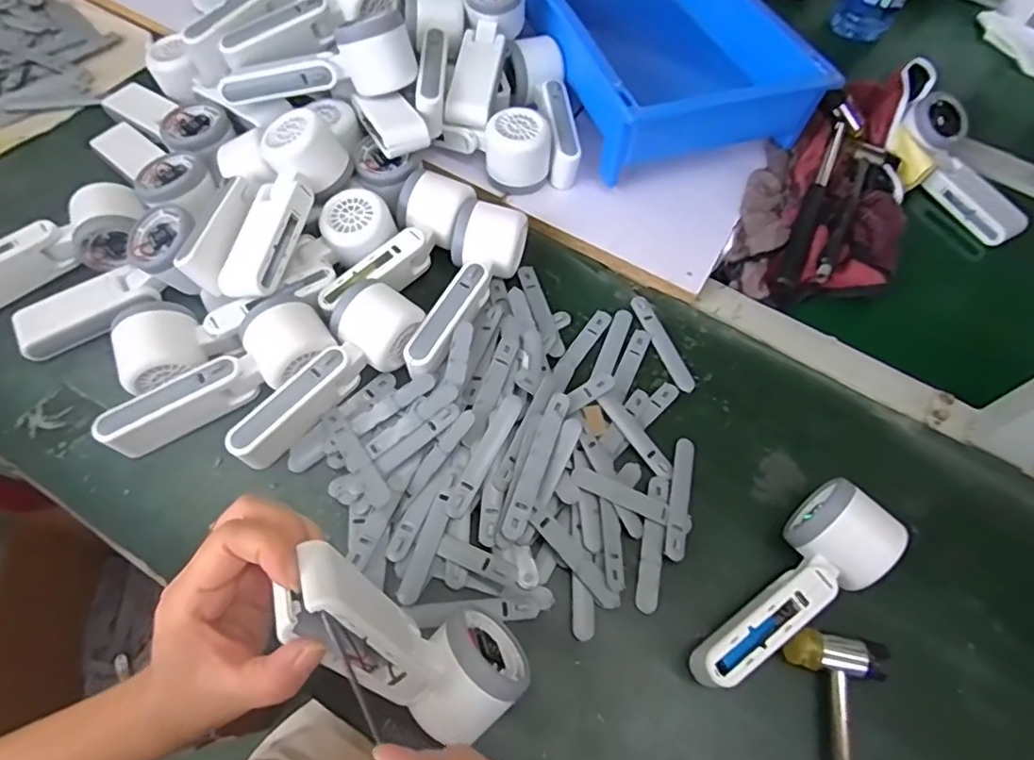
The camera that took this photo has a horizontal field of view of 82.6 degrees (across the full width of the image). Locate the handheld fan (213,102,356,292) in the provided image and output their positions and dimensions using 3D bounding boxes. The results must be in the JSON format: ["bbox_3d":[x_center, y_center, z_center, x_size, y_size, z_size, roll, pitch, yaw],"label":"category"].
[{"bbox_3d":[-0.184,-0.139,0.471,0.063,0.051,0.167,9,62,0],"label":"handheld fan"}]

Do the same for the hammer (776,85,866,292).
[{"bbox_3d":[0.280,-0.187,0.556,0.049,0.018,0.245,28,66,10],"label":"hammer"}]

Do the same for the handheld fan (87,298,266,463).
[{"bbox_3d":[-0.259,-0.009,0.441,0.109,0.053,0.094,-26,68,-15],"label":"handheld fan"}]

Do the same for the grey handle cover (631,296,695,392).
[{"bbox_3d":[0.123,-0.031,0.498,0.017,0.005,0.094,-20,67,-12],"label":"grey handle cover"}]

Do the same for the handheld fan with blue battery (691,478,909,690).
[{"bbox_3d":[0.174,0.133,0.388,0.156,0.058,0.058,-29,69,-16],"label":"handheld fan with blue battery"}]

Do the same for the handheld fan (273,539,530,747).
[{"bbox_3d":[-0.059,0.139,0.305,0.056,0.169,0.052,-41,39,1],"label":"handheld fan"}]

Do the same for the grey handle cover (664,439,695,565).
[{"bbox_3d":[0.119,0.084,0.428,0.015,0.007,0.092,22,57,-5],"label":"grey handle cover"}]

